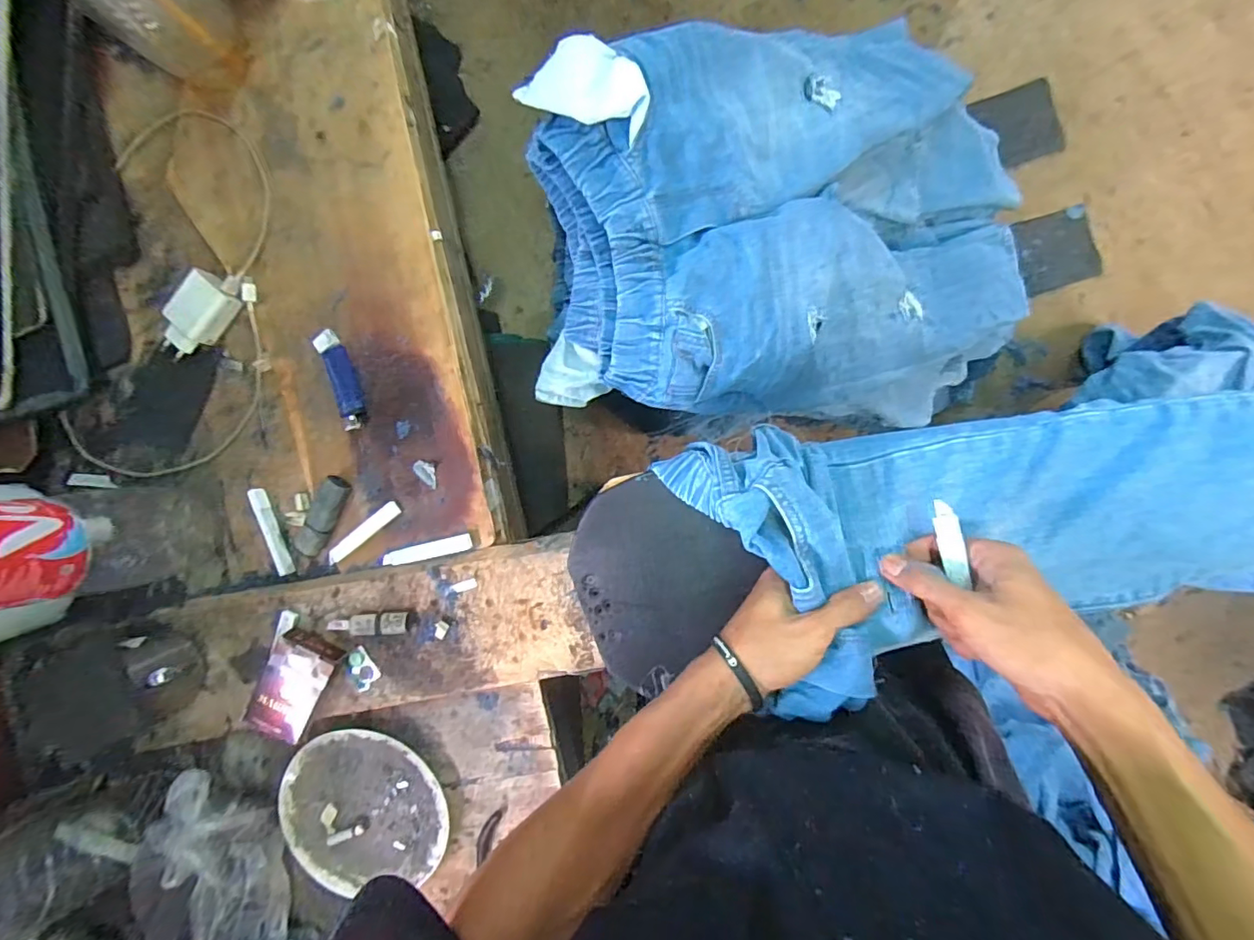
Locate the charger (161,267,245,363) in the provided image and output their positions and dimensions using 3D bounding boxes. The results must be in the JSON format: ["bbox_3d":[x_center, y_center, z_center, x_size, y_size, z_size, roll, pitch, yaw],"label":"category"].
[{"bbox_3d":[-0.431,-0.153,0.532,0.087,0.023,0.047,-43,88,9],"label":"charger"}]

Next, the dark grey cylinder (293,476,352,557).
[{"bbox_3d":[-0.303,0.047,0.526,0.026,0.020,0.084,28,98,5],"label":"dark grey cylinder"}]

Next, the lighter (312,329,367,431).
[{"bbox_3d":[-0.278,-0.089,0.523,0.025,0.019,0.100,-21,91,9],"label":"lighter"}]

